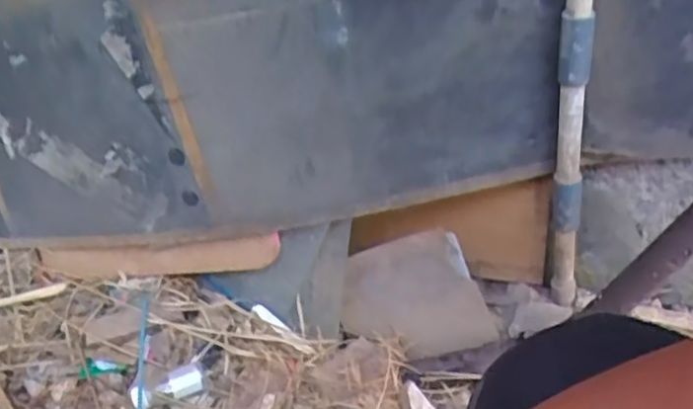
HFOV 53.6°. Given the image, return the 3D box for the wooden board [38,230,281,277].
[{"bbox_3d":[-0.300,0.083,1.063,0.461,0.062,0.023,-5,29,27],"label":"wooden board"}]

